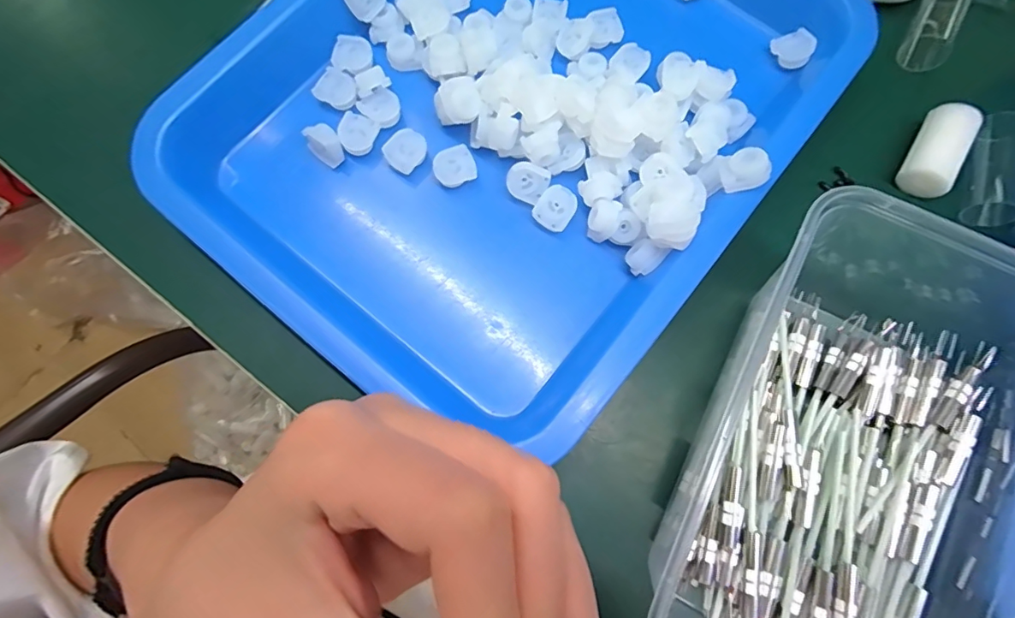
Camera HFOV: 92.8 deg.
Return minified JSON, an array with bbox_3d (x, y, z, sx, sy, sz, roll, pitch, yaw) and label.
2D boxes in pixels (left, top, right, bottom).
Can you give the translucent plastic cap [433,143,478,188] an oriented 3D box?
[{"bbox_3d":[-0.024,-0.065,0.223,0.018,0.009,0.016,-24,78,-6],"label":"translucent plastic cap"}]

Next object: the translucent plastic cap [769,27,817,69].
[{"bbox_3d":[0.143,-0.129,0.241,0.019,0.007,0.019,-17,82,33],"label":"translucent plastic cap"}]

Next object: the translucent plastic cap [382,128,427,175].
[{"bbox_3d":[-0.046,-0.073,0.222,0.019,0.004,0.017,-45,97,-2],"label":"translucent plastic cap"}]

